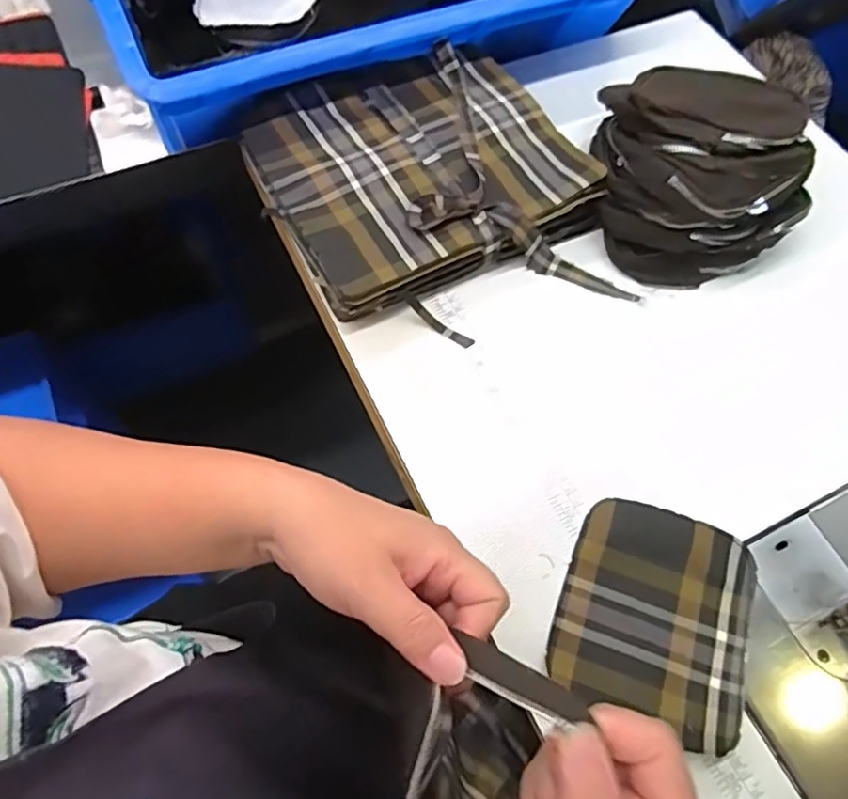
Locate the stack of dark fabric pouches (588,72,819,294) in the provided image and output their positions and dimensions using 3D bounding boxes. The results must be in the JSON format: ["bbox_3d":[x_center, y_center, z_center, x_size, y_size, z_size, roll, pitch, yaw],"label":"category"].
[{"bbox_3d":[0.232,-0.196,0.517,0.160,0.088,0.180,1,63,-1],"label":"stack of dark fabric pouches"}]

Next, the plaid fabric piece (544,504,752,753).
[{"bbox_3d":[0.148,0.135,0.390,0.113,0.013,0.131,19,64,8],"label":"plaid fabric piece"}]

